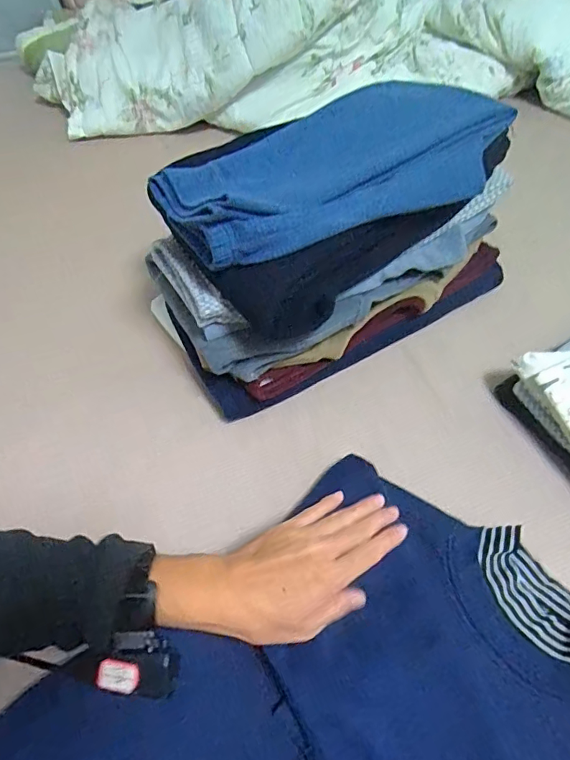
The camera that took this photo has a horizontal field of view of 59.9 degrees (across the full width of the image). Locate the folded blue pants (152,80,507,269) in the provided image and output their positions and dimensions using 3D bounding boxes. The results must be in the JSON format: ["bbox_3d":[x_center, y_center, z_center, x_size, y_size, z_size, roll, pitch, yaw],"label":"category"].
[{"bbox_3d":[0.057,-0.221,0.500,0.378,0.052,0.170,-24,57,-15],"label":"folded blue pants"}]

